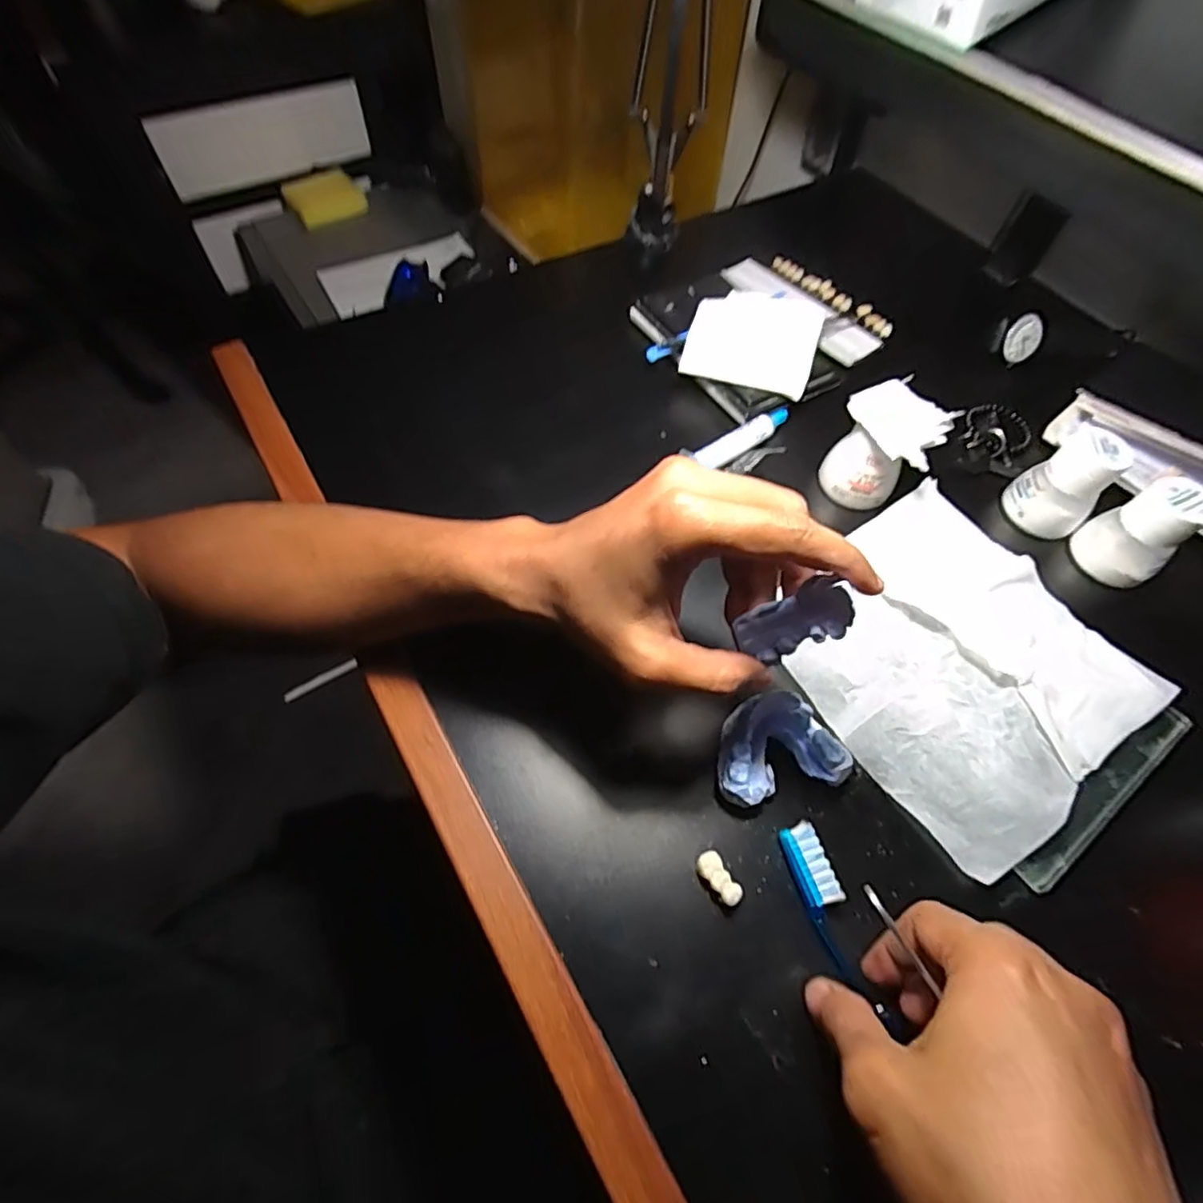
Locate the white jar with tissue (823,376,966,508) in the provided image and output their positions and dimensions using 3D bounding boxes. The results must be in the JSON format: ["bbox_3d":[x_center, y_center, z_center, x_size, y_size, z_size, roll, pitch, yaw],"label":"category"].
[{"bbox_3d":[0.186,-0.101,0.407,0.057,0.064,0.056,1,60,-2],"label":"white jar with tissue"}]

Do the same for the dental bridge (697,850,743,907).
[{"bbox_3d":[0.056,0.134,0.293,0.012,0.007,0.025,-28,66,-18],"label":"dental bridge"}]

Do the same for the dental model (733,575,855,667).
[{"bbox_3d":[0.084,0.009,0.264,0.017,0.052,0.022,24,52,-37],"label":"dental model"}]

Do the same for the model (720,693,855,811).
[{"bbox_3d":[0.089,0.075,0.314,0.063,0.023,0.047,-11,62,-9],"label":"model"}]

